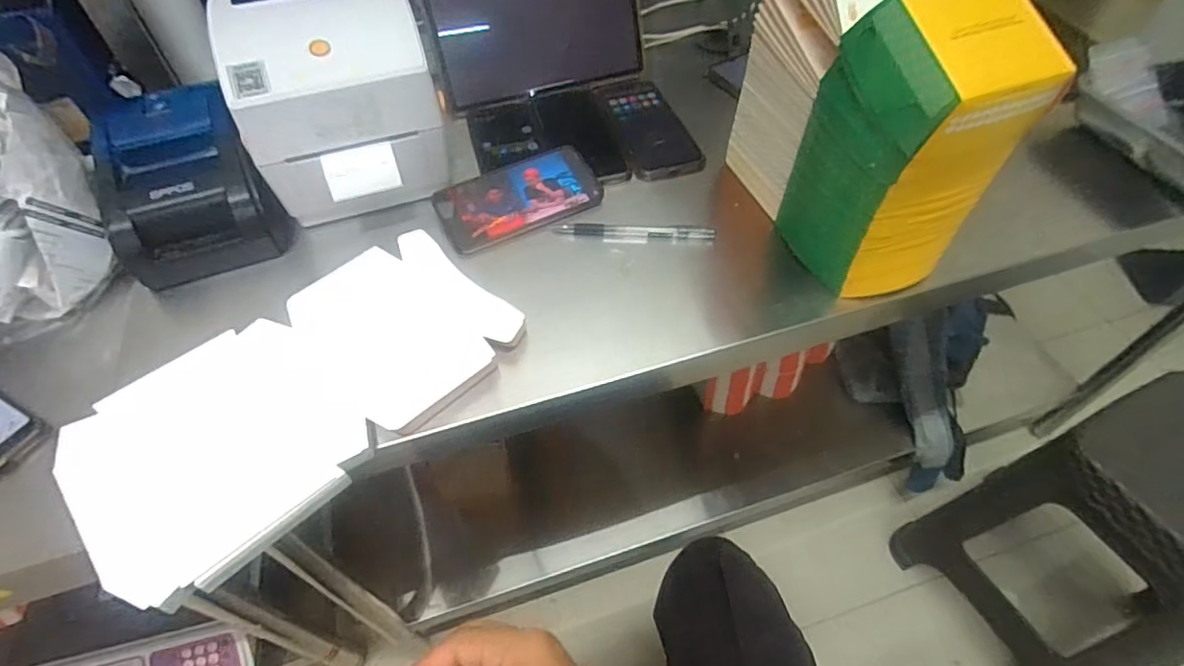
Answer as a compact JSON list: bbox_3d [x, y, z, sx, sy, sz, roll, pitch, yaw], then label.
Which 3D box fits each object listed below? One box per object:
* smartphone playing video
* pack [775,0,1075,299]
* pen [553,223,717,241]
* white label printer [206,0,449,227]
[{"bbox_3d":[-0.073,-0.138,0.591,0.159,0.007,0.082,-23,71,-13],"label":"smartphone playing video"},{"bbox_3d":[0.244,-0.146,0.458,0.107,0.223,0.114,-13,53,-9],"label":"pack"},{"bbox_3d":[0.041,-0.099,0.571,0.153,0.008,0.013,2,53,3],"label":"pen"},{"bbox_3d":[-0.244,-0.228,0.563,0.171,0.153,0.205,-17,54,-11],"label":"white label printer"}]

